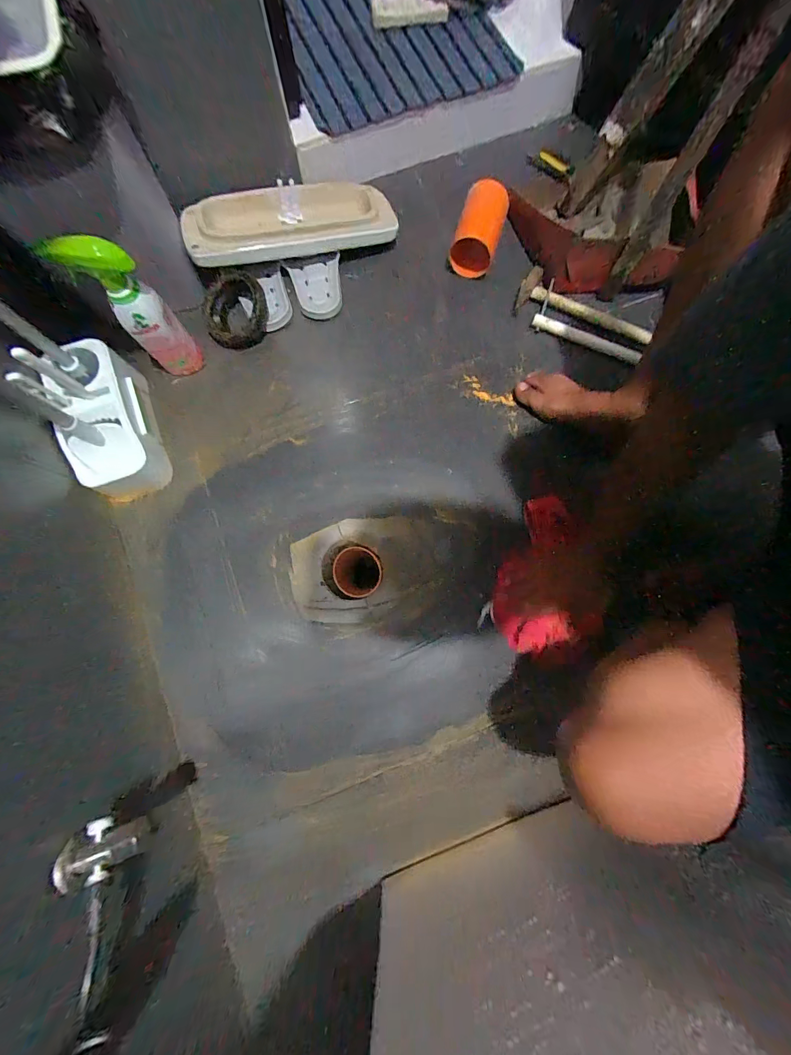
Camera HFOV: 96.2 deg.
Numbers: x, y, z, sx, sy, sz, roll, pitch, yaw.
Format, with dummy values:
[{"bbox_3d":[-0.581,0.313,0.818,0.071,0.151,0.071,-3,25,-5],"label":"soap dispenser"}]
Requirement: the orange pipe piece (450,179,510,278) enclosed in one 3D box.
[{"bbox_3d":[0.158,-0.559,0.674,0.082,0.085,0.133,17,79,3],"label":"orange pipe piece"}]

